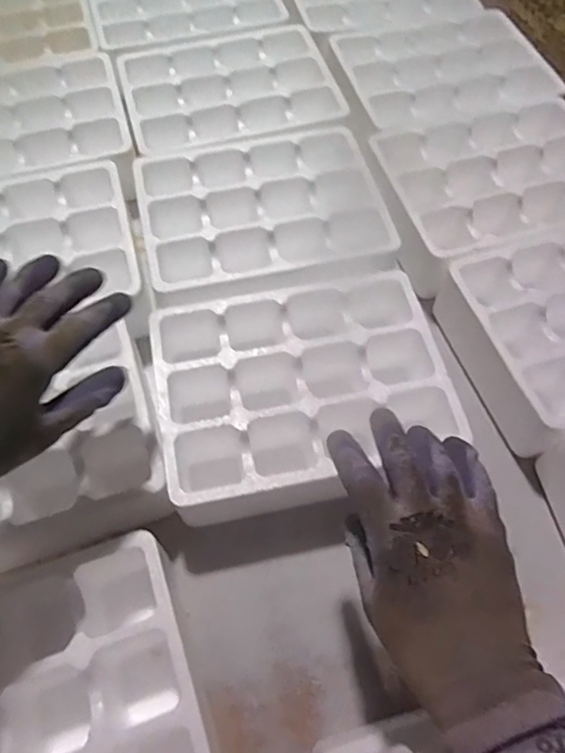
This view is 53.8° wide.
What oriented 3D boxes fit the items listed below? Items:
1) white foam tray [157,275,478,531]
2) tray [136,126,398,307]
[{"bbox_3d":[0.014,0.012,0.496,0.241,0.063,0.184,-12,62,-6],"label":"white foam tray"},{"bbox_3d":[-0.021,-0.167,0.564,0.232,0.027,0.194,-9,61,-5],"label":"tray"}]

